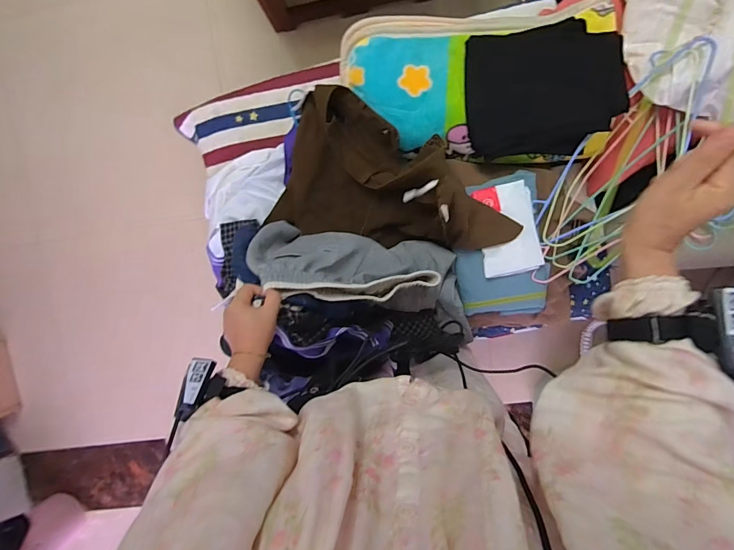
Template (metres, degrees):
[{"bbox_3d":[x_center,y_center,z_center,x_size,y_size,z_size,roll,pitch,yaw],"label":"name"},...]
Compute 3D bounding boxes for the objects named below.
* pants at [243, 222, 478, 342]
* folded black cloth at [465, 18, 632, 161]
[{"bbox_3d":[0.001,-0.007,0.785,0.467,0.247,0.146,8,98,-32],"label":"pants"},{"bbox_3d":[0.341,-0.355,0.747,0.284,0.075,0.229,-5,95,5],"label":"folded black cloth"}]

